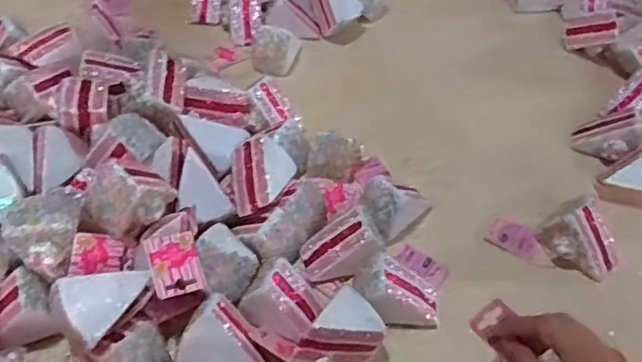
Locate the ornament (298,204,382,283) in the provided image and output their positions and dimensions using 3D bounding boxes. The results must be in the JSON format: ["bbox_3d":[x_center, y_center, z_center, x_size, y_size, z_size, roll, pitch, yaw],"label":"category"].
[{"bbox_3d":[0.022,0.071,0.660,0.084,0.055,0.065,-9,50,-13],"label":"ornament"}]

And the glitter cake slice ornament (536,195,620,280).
[{"bbox_3d":[0.304,0.065,0.699,0.064,0.064,0.086,-28,56,-26],"label":"glitter cake slice ornament"}]

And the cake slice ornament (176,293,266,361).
[{"bbox_3d":[-0.096,0.162,0.580,0.065,0.046,0.090,-41,98,8],"label":"cake slice ornament"}]

